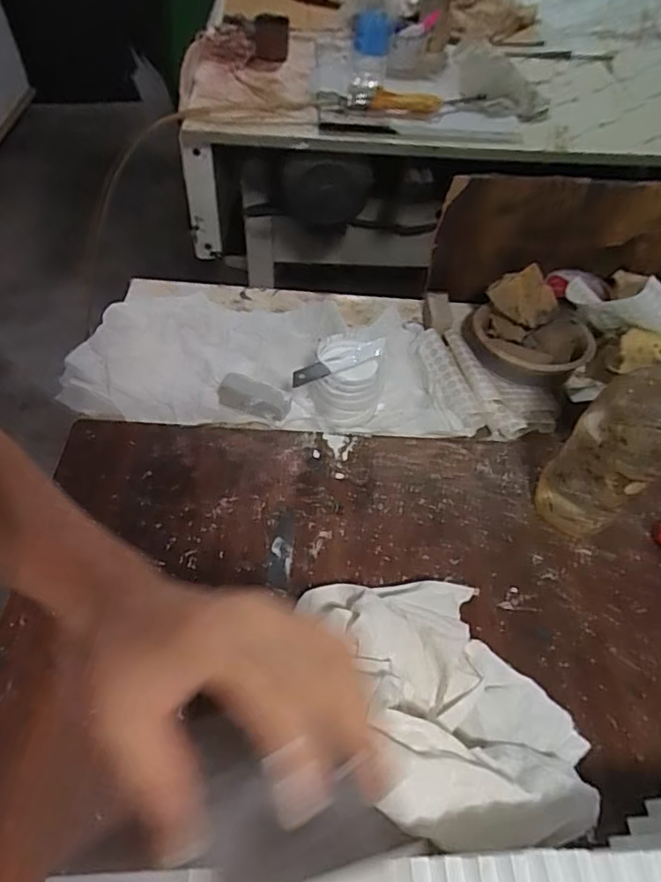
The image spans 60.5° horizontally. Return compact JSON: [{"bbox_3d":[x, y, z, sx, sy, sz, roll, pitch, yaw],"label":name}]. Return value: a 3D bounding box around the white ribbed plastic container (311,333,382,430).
[{"bbox_3d":[0.015,-0.055,0.570,0.068,0.074,0.070,7,52,2],"label":"white ribbed plastic container"}]

